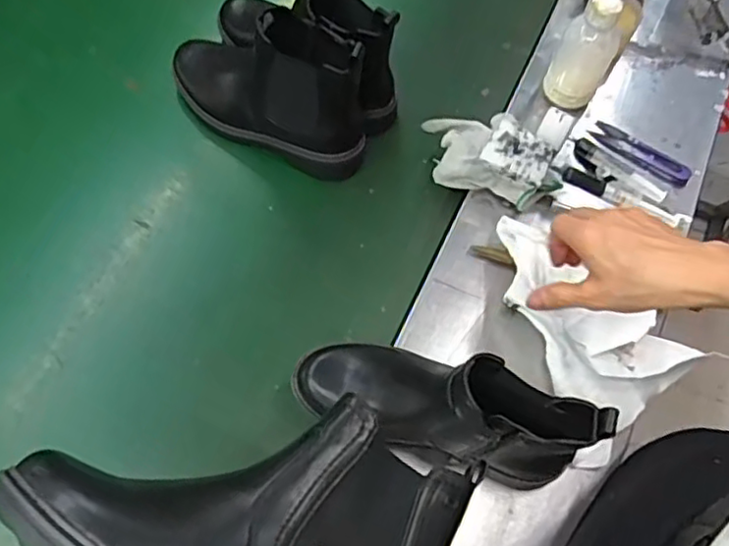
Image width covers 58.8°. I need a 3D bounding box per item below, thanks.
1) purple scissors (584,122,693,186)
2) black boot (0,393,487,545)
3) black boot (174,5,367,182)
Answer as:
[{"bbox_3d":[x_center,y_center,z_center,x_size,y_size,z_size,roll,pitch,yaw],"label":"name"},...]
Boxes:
[{"bbox_3d":[0.309,-0.136,0.725,0.116,0.008,0.035,36,69,15],"label":"purple scissors"},{"bbox_3d":[-0.060,0.120,0.343,0.221,0.077,0.139,22,65,9],"label":"black boot"},{"bbox_3d":[-0.120,-0.215,0.713,0.255,0.152,0.087,30,67,12],"label":"black boot"}]

